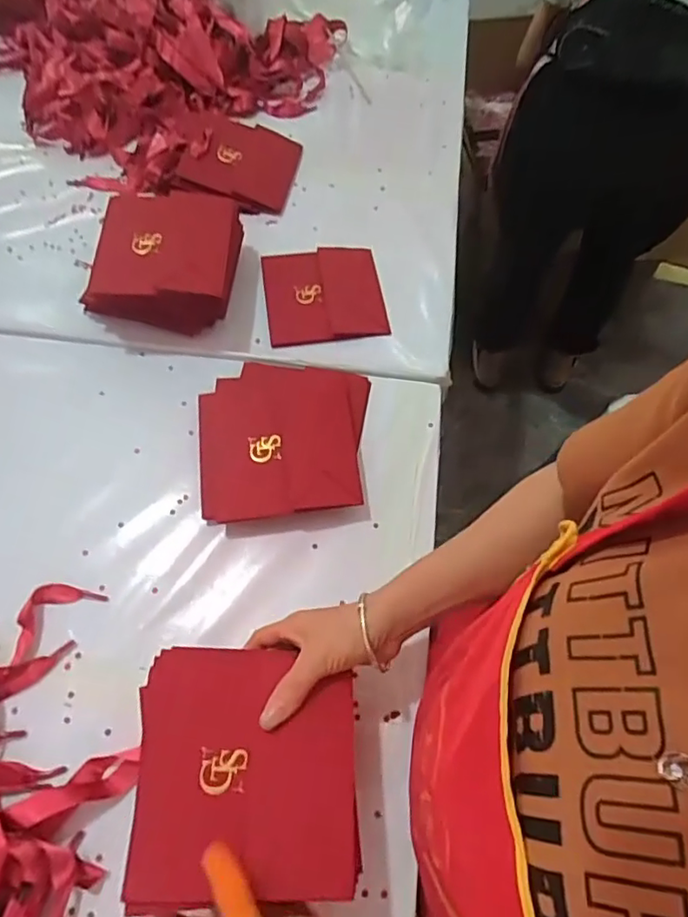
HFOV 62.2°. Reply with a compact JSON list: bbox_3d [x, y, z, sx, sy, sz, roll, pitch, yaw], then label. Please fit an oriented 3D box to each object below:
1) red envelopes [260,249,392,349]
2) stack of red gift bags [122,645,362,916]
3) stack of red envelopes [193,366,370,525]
[{"bbox_3d":[-0.024,-0.196,0.681,0.137,0.010,0.140,-7,62,-4],"label":"red envelopes"},{"bbox_3d":[-0.066,0.206,0.391,0.146,0.018,0.156,3,50,-8],"label":"stack of red gift bags"},{"bbox_3d":[-0.064,-0.024,0.582,0.169,0.042,0.183,0,62,-1],"label":"stack of red envelopes"}]

